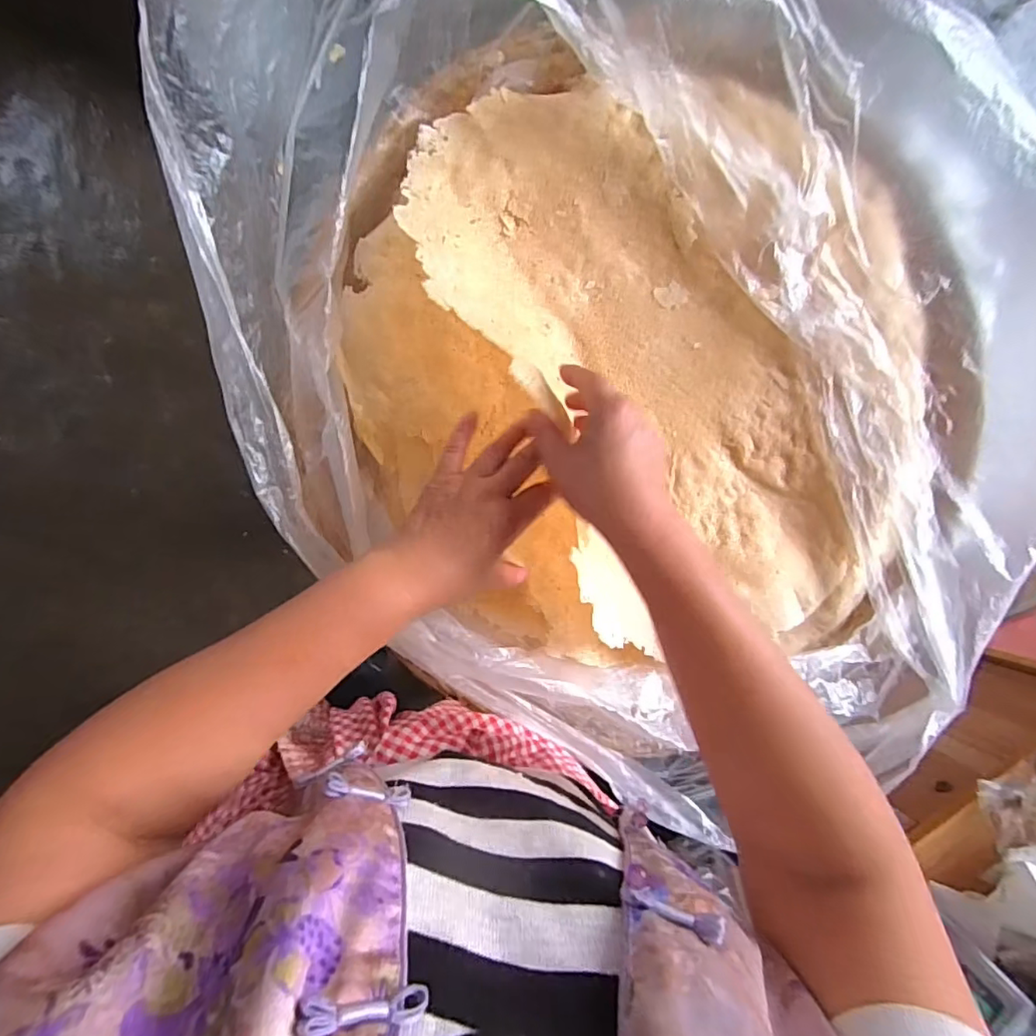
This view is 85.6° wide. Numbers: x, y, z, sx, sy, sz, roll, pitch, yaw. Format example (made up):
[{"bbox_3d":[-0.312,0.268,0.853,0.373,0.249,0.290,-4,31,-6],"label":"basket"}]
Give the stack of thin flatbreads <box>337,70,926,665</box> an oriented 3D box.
[{"bbox_3d":[0.128,-0.129,0.485,0.533,0.136,0.507,12,90,-10],"label":"stack of thin flatbreads"}]

